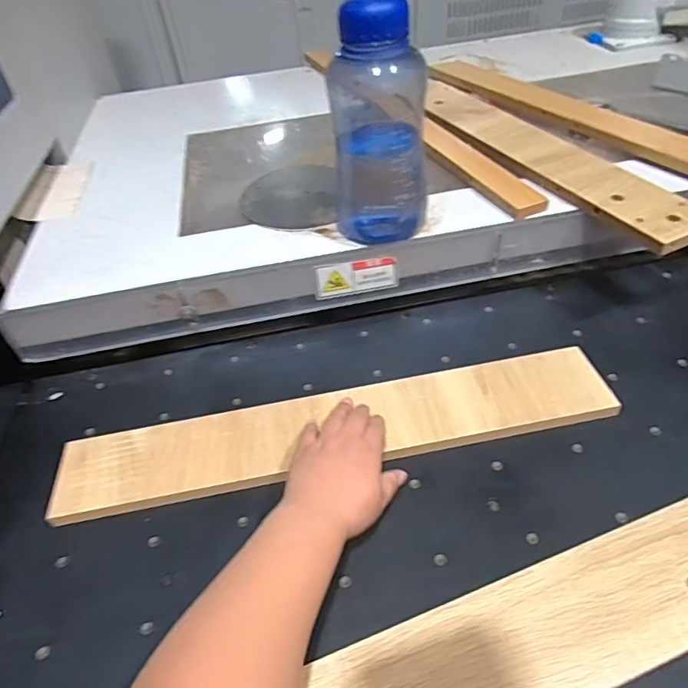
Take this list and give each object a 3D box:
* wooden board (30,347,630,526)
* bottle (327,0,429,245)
[{"bbox_3d":[-0.006,0.084,0.529,0.550,0.011,0.094,-10,46,-3],"label":"wooden board"},{"bbox_3d":[0.035,-0.237,0.535,0.095,0.259,0.098,-3,46,3],"label":"bottle"}]

